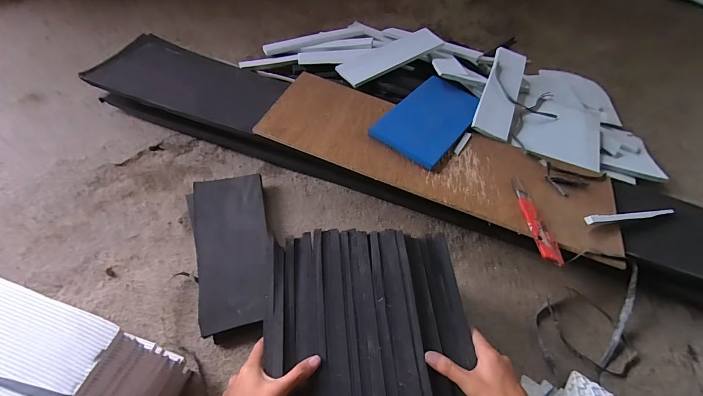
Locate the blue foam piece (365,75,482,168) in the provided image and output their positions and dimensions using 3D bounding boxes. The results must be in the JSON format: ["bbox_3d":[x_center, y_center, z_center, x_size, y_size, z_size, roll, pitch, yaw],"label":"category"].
[{"bbox_3d":[0.175,-0.180,0.722,0.150,0.018,0.285,34,59,17],"label":"blue foam piece"}]

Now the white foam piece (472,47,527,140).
[{"bbox_3d":[0.346,-0.247,0.779,0.079,0.010,0.274,20,66,7],"label":"white foam piece"}]

